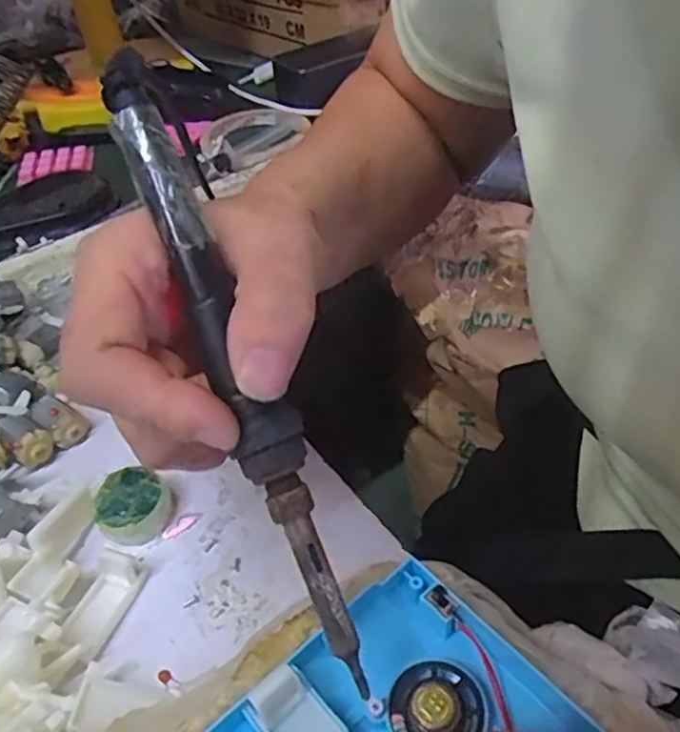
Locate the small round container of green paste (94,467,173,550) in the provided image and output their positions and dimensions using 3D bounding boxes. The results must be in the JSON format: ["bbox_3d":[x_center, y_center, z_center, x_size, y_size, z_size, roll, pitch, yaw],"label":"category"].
[{"bbox_3d":[-0.094,0.063,0.294,0.031,0.016,0.030,-2,43,1],"label":"small round container of green paste"}]

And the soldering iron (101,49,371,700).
[{"bbox_3d":[-0.029,-0.001,0.184,0.017,0.015,0.188,-22,87,-19],"label":"soldering iron"}]

